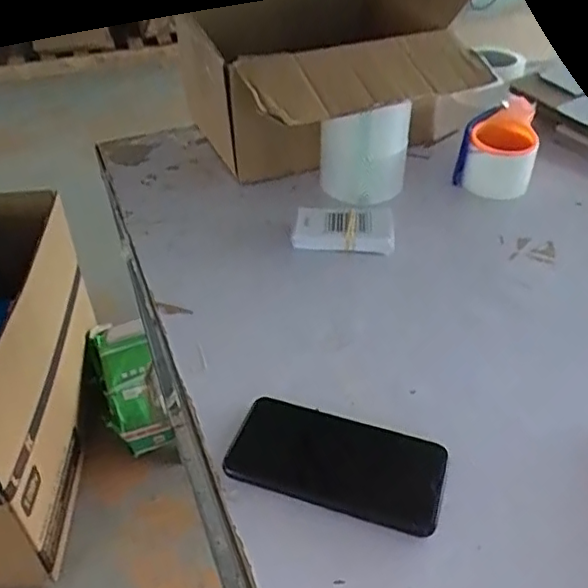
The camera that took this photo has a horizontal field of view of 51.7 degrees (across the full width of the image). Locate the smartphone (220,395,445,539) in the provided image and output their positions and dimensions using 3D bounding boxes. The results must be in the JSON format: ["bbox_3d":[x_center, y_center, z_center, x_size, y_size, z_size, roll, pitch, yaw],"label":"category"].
[{"bbox_3d":[0.030,0.125,0.456,0.159,0.015,0.076,11,41,16],"label":"smartphone"}]

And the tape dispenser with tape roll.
[{"bbox_3d":[0.272,-0.199,0.813,0.097,0.070,0.155,10,41,14],"label":"tape dispenser with tape roll"}]

